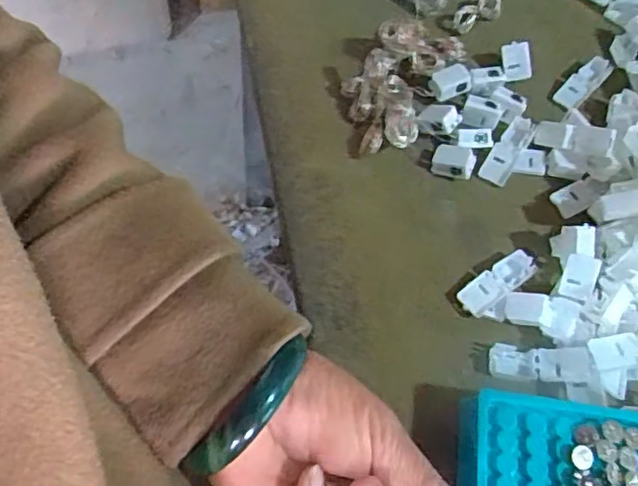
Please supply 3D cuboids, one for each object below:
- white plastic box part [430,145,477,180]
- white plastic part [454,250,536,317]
[{"bbox_3d":[0.092,-0.056,0.421,0.028,0.014,0.019,18,63,7],"label":"white plastic box part"},{"bbox_3d":[0.112,0.025,0.386,0.054,0.009,0.020,-32,69,-19],"label":"white plastic part"}]

